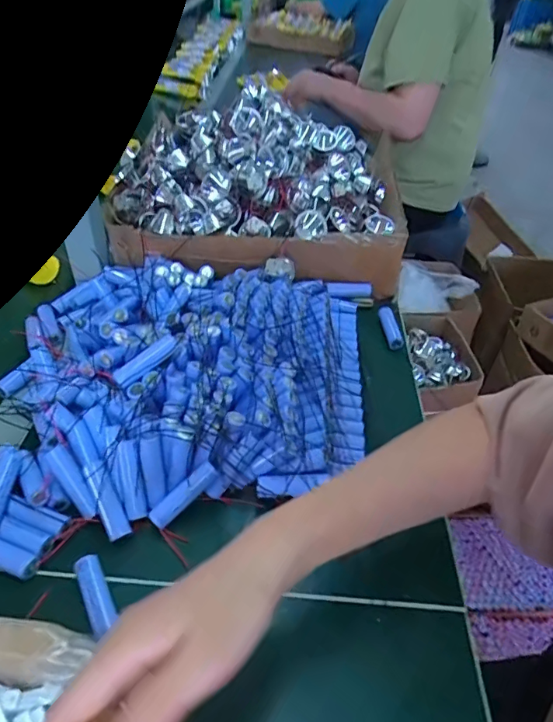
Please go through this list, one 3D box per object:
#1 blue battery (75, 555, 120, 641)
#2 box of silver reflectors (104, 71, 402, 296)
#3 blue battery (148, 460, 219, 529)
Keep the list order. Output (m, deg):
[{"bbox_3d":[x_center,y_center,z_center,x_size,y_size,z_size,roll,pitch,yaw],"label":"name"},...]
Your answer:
[{"bbox_3d":[-0.132,0.172,0.360,0.018,0.015,0.060,-20,46,-25],"label":"blue battery"},{"bbox_3d":[-0.018,-0.273,0.729,0.414,0.155,0.342,9,41,6],"label":"box of silver reflectors"},{"bbox_3d":[-0.077,0.111,0.409,0.065,0.012,0.017,-42,55,-11],"label":"blue battery"}]

